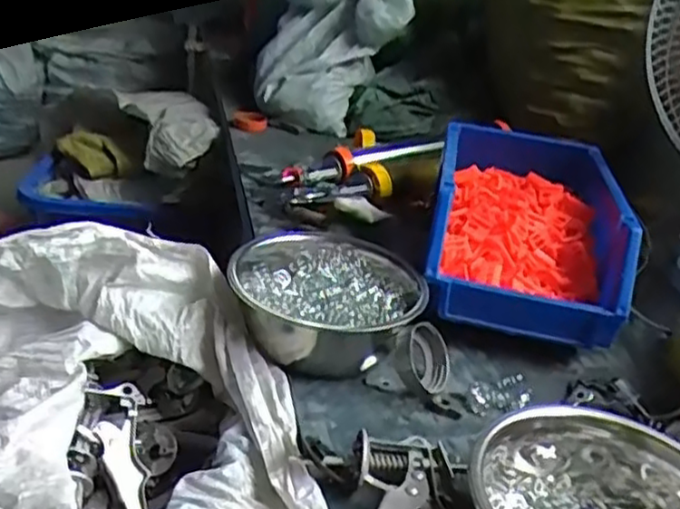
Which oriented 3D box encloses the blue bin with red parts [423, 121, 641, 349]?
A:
[{"bbox_3d":[0.194,-0.026,0.768,0.189,0.143,0.287,12,25,6],"label":"blue bin with red parts"}]

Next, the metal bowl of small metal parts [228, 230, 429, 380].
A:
[{"bbox_3d":[-0.016,0.043,0.657,0.170,0.075,0.141,5,25,-7],"label":"metal bowl of small metal parts"}]

